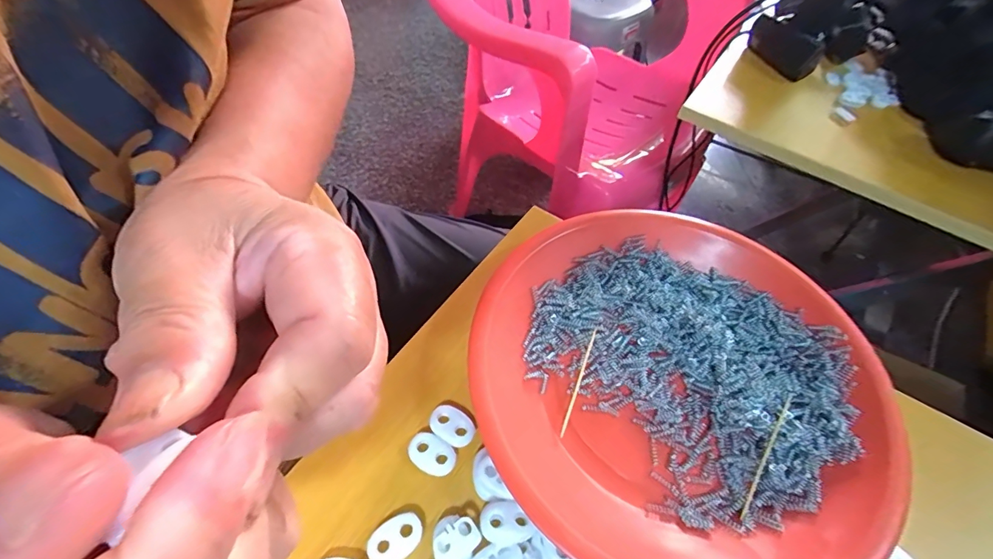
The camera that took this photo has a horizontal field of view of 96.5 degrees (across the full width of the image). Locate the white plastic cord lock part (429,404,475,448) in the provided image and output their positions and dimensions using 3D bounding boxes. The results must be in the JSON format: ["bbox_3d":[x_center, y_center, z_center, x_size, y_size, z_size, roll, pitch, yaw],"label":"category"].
[{"bbox_3d":[-0.021,0.068,0.206,0.022,0.004,0.015,28,59,17],"label":"white plastic cord lock part"}]

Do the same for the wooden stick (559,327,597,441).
[{"bbox_3d":[0.042,0.051,0.224,0.004,0.004,0.059,17,56,10],"label":"wooden stick"}]

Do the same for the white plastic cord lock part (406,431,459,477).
[{"bbox_3d":[-0.029,0.079,0.199,0.022,0.004,0.015,30,59,18],"label":"white plastic cord lock part"}]

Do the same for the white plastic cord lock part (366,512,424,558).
[{"bbox_3d":[-0.041,0.105,0.179,0.022,0.004,0.015,-30,61,-21],"label":"white plastic cord lock part"}]

